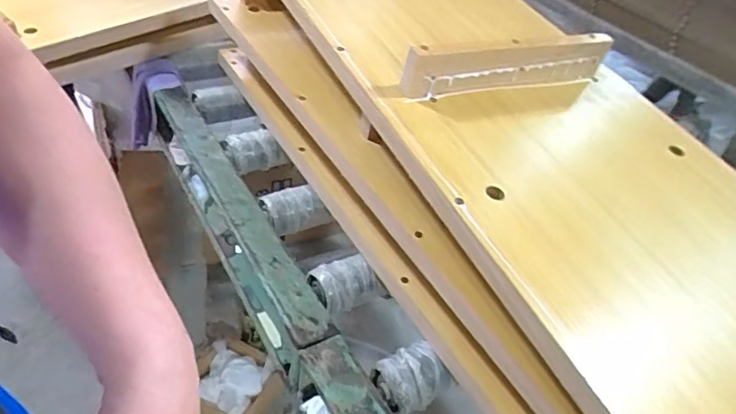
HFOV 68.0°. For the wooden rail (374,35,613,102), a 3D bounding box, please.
[{"bbox_3d":[0.173,-0.176,0.675,0.330,0.064,0.028,-10,45,-23],"label":"wooden rail"}]

